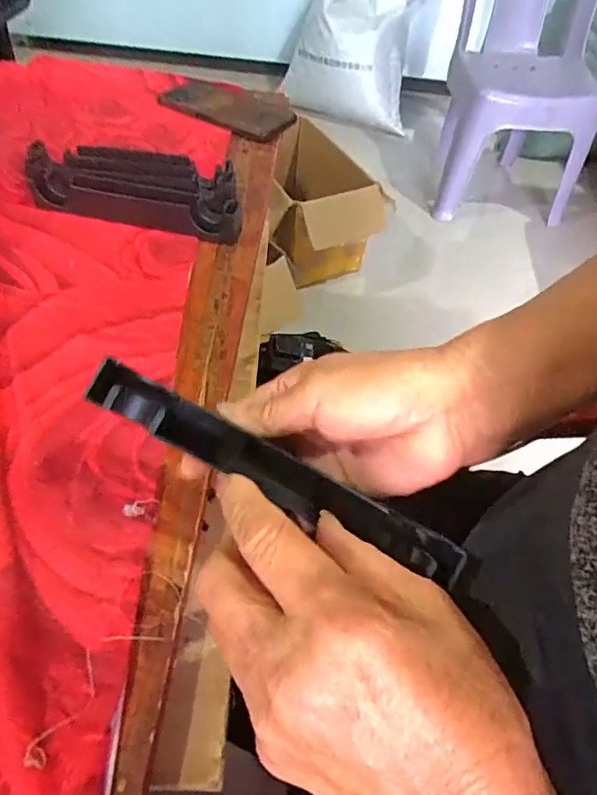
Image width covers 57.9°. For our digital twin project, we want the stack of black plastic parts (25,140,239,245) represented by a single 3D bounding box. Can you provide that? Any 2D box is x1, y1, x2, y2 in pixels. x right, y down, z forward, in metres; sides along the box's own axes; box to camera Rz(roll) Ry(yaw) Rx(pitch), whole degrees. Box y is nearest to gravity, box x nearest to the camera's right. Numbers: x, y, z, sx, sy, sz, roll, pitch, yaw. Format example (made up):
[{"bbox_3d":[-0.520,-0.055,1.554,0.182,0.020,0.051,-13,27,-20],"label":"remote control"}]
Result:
[{"bbox_3d":[-0.153,-0.199,0.512,0.203,0.032,0.078,9,51,3],"label":"stack of black plastic parts"}]

